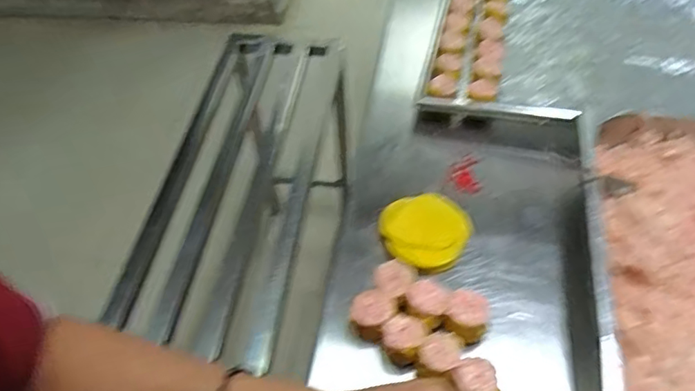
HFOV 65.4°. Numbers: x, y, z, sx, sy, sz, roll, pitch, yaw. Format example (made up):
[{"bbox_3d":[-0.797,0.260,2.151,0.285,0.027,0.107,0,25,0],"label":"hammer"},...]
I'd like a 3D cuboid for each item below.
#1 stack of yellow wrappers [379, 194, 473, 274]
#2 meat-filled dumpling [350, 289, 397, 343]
[{"bbox_3d":[0.077,0.036,0.558,0.090,0.025,0.085,30,59,25],"label":"stack of yellow wrappers"},{"bbox_3d":[0.023,0.107,0.493,0.036,0.027,0.040,23,56,20],"label":"meat-filled dumpling"}]

